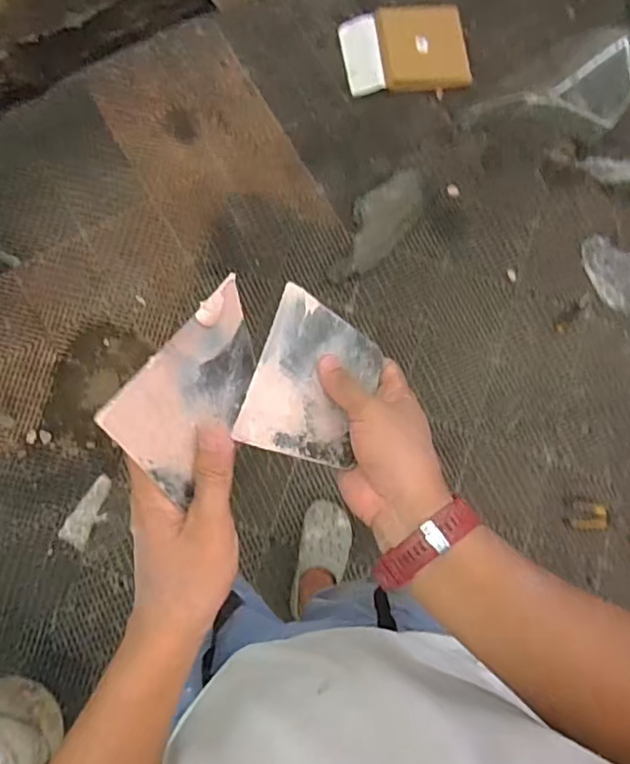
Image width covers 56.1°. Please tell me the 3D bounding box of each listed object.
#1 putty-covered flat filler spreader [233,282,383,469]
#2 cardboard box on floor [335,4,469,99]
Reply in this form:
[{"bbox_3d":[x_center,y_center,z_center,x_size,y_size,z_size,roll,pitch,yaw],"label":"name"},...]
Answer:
[{"bbox_3d":[0.001,-0.001,0.463,0.095,0.004,0.136,26,59,-16],"label":"putty-covered flat filler spreader"},{"bbox_3d":[0.260,-0.940,1.678,0.359,0.042,0.246,-8,82,-4],"label":"cardboard box on floor"}]

